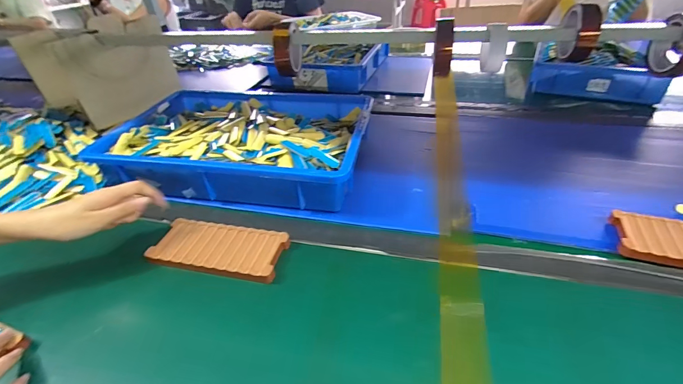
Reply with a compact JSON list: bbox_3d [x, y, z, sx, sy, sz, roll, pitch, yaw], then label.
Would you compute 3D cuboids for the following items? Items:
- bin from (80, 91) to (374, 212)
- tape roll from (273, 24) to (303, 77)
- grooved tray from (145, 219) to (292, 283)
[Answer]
[{"bbox_3d":[-0.175,-0.093,0.630,0.439,0.082,0.290,6,37,14],"label":"bin"},{"bbox_3d":[-0.106,-0.286,0.677,0.034,0.086,0.078,2,37,9],"label":"tape roll"},{"bbox_3d":[-0.160,0.075,0.446,0.170,0.017,0.078,5,37,13],"label":"grooved tray"}]

